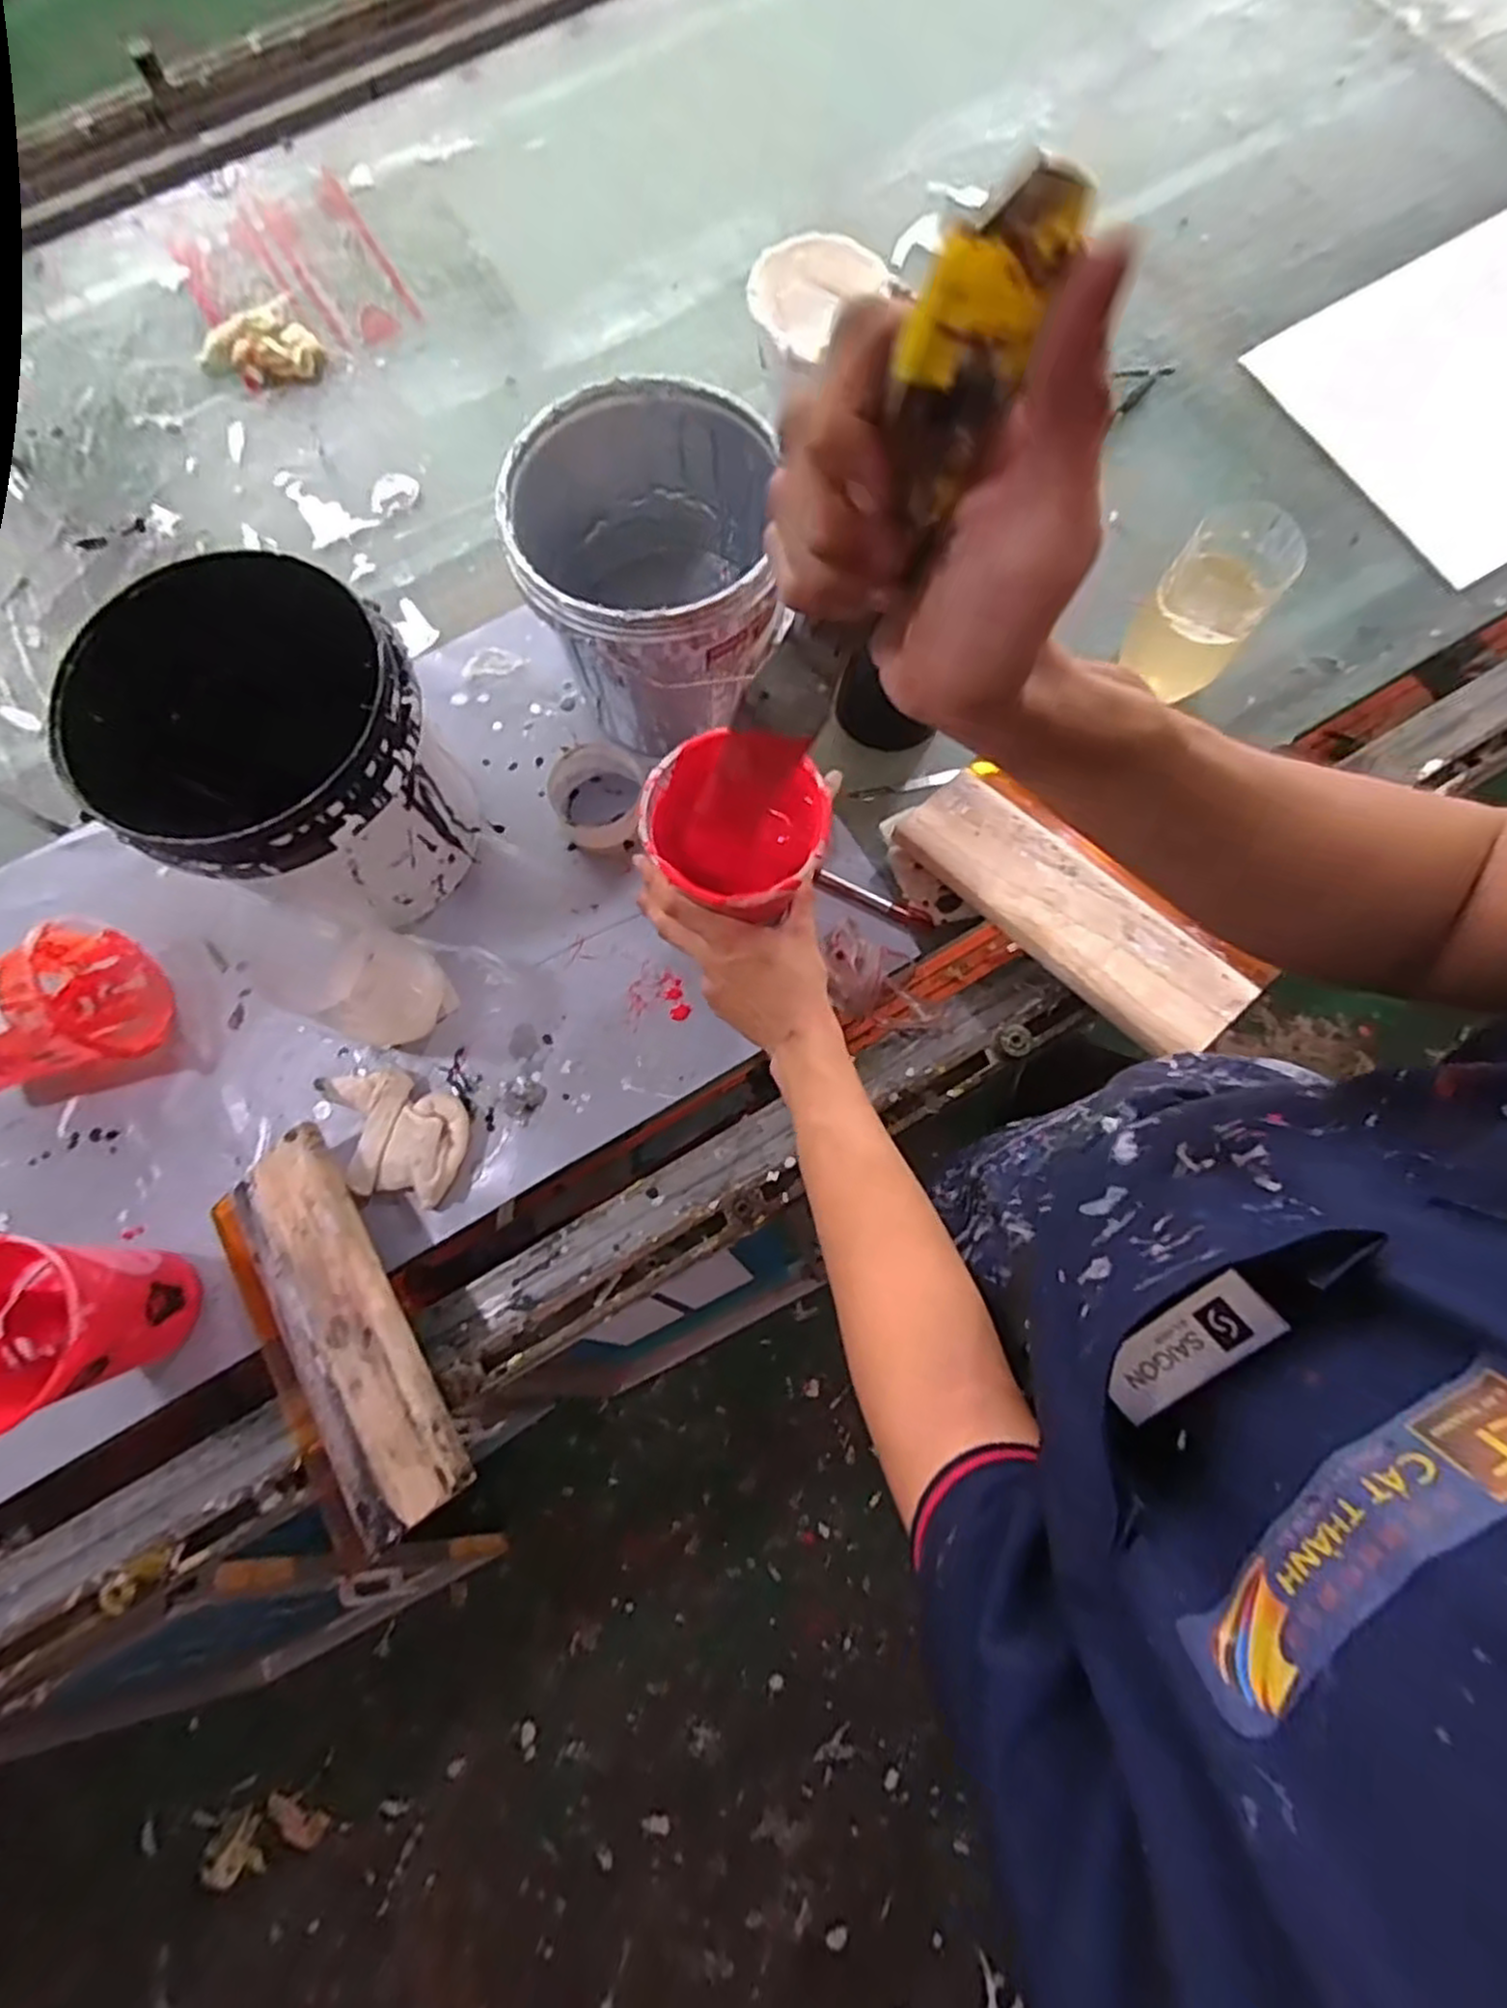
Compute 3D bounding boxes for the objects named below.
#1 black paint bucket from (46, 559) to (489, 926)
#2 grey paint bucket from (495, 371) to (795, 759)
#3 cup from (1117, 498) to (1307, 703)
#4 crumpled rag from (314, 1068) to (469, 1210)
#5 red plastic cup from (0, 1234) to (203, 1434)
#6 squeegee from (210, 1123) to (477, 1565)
[{"bbox_3d":[-0.336,-0.163,0.586,0.201,0.201,0.194,0,75,0],"label":"black paint bucket"},{"bbox_3d":[-0.079,-0.326,0.626,0.185,0.199,0.207,-14,77,-2],"label":"grey paint bucket"},{"bbox_3d":[0.372,-0.324,0.637,0.079,0.142,0.083,0,77,1],"label":"cup"},{"bbox_3d":[-0.291,0.101,0.605,0.125,0.033,0.091,11,76,3],"label":"crumpled rag"},{"bbox_3d":[-0.456,0.213,0.519,0.100,0.148,0.106,0,75,0],"label":"red plastic cup"},{"bbox_3d":[-0.299,0.231,0.550,0.121,0.036,0.281,-37,70,9],"label":"squeegee"}]

